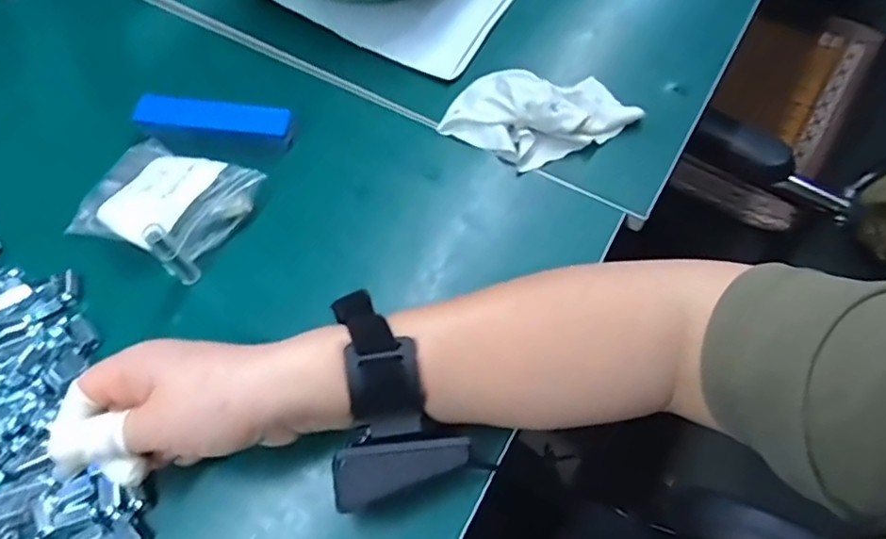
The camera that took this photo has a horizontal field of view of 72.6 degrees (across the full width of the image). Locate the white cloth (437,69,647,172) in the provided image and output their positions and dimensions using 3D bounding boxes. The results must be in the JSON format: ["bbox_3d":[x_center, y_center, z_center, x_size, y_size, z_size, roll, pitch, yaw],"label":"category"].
[{"bbox_3d":[0.069,-0.115,0.441,0.130,0.029,0.071,-14,65,-10],"label":"white cloth"}]

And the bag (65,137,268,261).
[{"bbox_3d":[-0.184,-0.046,0.401,0.102,0.025,0.081,25,65,9],"label":"bag"}]

